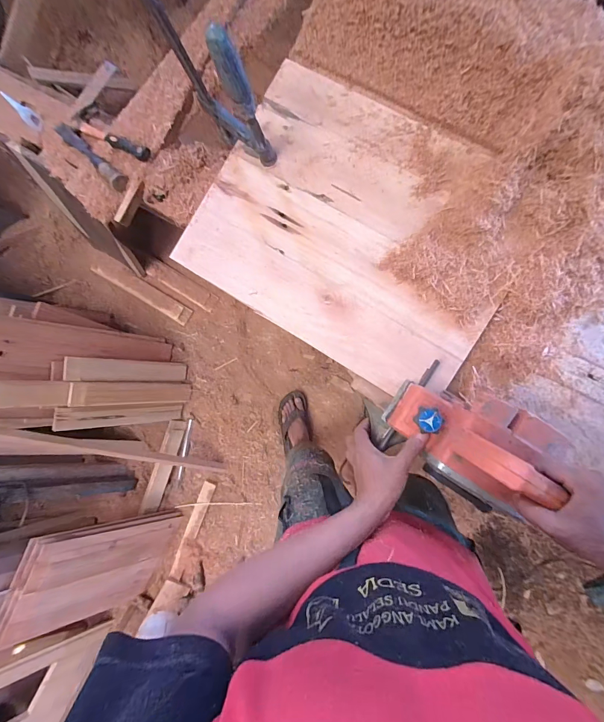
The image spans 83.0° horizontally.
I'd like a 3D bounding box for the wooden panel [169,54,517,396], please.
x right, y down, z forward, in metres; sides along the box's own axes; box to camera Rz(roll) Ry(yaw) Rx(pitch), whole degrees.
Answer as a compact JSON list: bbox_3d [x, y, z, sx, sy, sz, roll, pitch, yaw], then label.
[{"bbox_3d":[0.087,-0.219,0.558,0.498,0.023,0.397,32,93,7],"label":"wooden panel"}]

